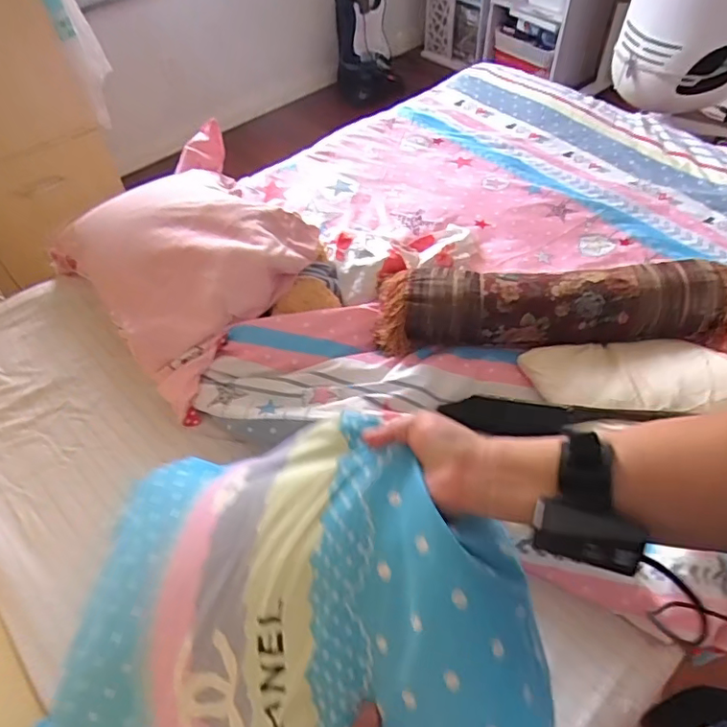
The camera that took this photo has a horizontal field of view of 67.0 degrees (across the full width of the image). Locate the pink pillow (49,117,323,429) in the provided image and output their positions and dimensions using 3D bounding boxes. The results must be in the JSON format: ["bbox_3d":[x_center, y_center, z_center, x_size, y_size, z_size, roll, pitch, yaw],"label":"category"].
[{"bbox_3d":[-0.357,-0.231,1.135,0.420,0.211,0.510,-37,59,-24],"label":"pink pillow"}]

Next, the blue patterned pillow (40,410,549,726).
[{"bbox_3d":[-0.100,0.253,0.537,0.548,0.120,0.370,-15,73,28],"label":"blue patterned pillow"}]

